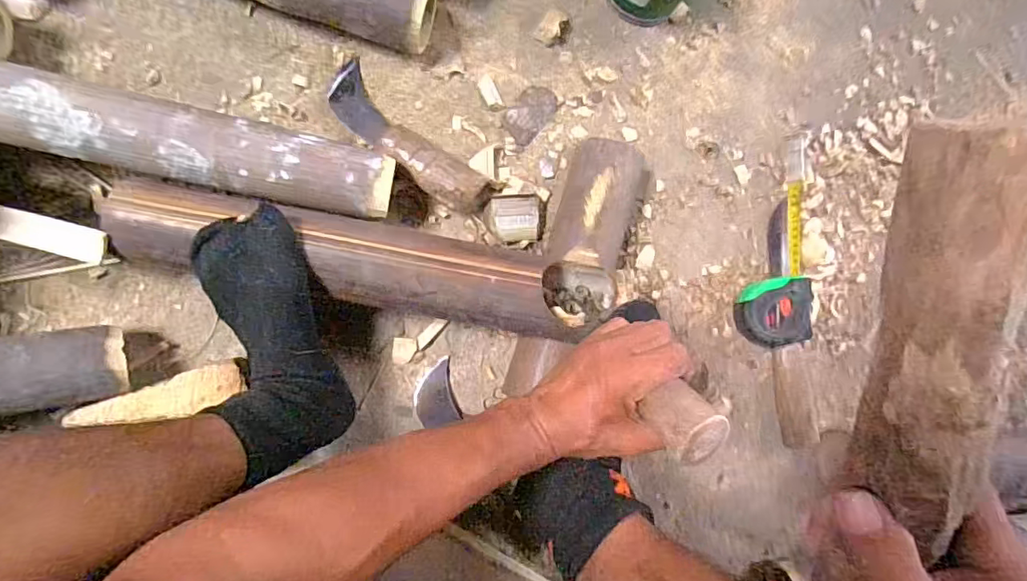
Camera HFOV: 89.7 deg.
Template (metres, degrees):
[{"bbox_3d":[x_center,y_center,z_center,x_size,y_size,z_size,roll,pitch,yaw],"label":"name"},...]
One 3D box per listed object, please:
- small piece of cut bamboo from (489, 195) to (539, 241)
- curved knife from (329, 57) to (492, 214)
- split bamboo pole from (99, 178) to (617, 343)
[{"bbox_3d":[0.001,-0.079,0.573,0.055,0.021,0.049,-3,91,-9],"label":"small piece of cut bamboo"},{"bbox_3d":[-0.115,-0.159,0.545,0.206,0.040,0.059,42,85,-7],"label":"curved knife"},{"bbox_3d":[-0.121,-0.018,0.494,0.456,0.063,0.079,9,89,-9],"label":"split bamboo pole"}]

